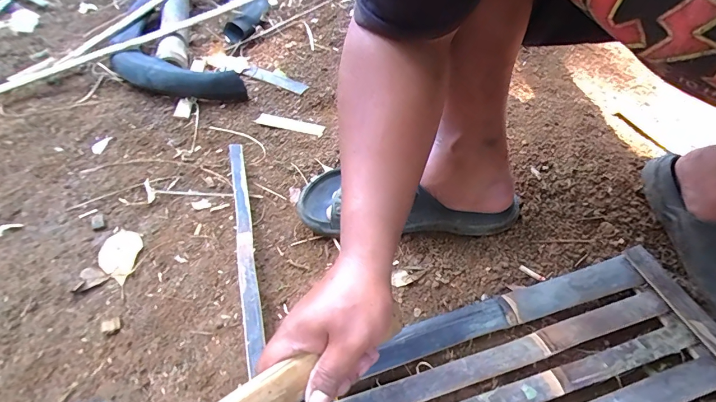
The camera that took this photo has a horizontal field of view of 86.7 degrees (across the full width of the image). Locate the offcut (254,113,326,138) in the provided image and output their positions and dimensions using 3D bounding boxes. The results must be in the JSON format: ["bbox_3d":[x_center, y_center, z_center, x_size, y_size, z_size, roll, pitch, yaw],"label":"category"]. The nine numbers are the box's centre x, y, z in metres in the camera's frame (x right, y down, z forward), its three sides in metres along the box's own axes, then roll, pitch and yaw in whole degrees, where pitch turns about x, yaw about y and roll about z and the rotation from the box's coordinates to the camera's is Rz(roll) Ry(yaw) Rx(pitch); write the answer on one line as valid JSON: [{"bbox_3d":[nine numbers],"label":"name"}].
[{"bbox_3d":[-0.120,-0.136,0.663,0.129,0.005,0.028,18,48,14],"label":"offcut"}]

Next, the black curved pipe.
[{"bbox_3d":[-0.363,-0.242,0.734,0.294,0.059,0.073,17,48,14],"label":"black curved pipe"}]

